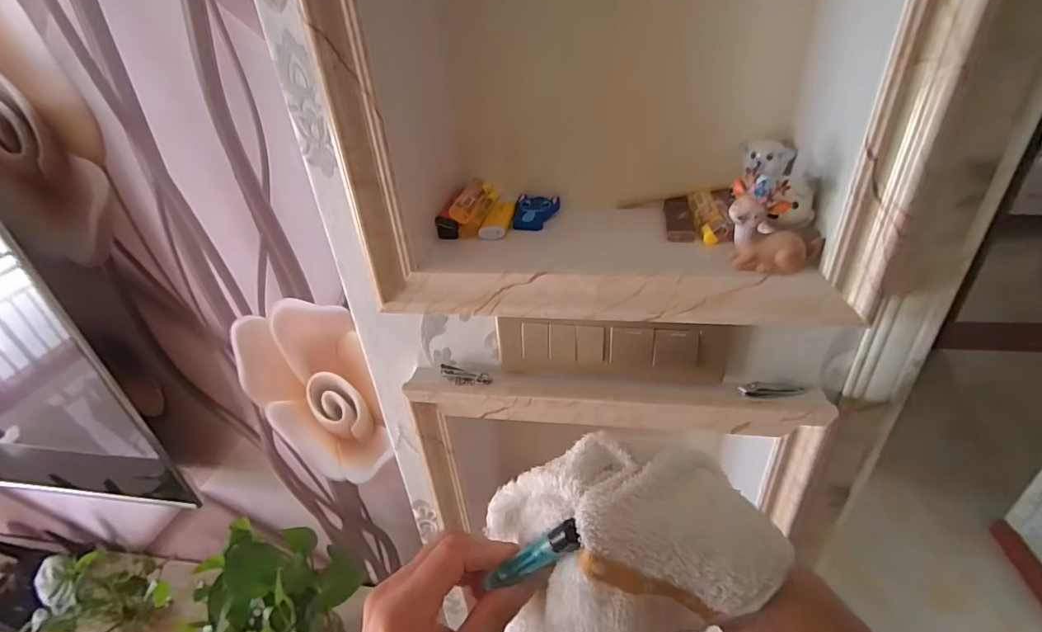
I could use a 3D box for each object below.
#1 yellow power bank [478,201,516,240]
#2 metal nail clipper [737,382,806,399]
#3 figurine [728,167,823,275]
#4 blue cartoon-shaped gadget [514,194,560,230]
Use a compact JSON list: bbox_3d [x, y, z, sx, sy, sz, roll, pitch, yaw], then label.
[{"bbox_3d":[-0.021,-0.092,0.454,0.023,0.013,0.066,2,34,10],"label":"yellow power bank"},{"bbox_3d":[0.216,0.063,0.413,0.055,0.012,0.012,-6,33,-3],"label":"metal nail clipper"},{"bbox_3d":[0.178,-0.064,0.334,0.057,0.064,0.034,14,37,26],"label":"figurine"},{"bbox_3d":[0.015,-0.100,0.460,0.041,0.009,0.048,6,50,4],"label":"blue cartoon-shaped gadget"}]

